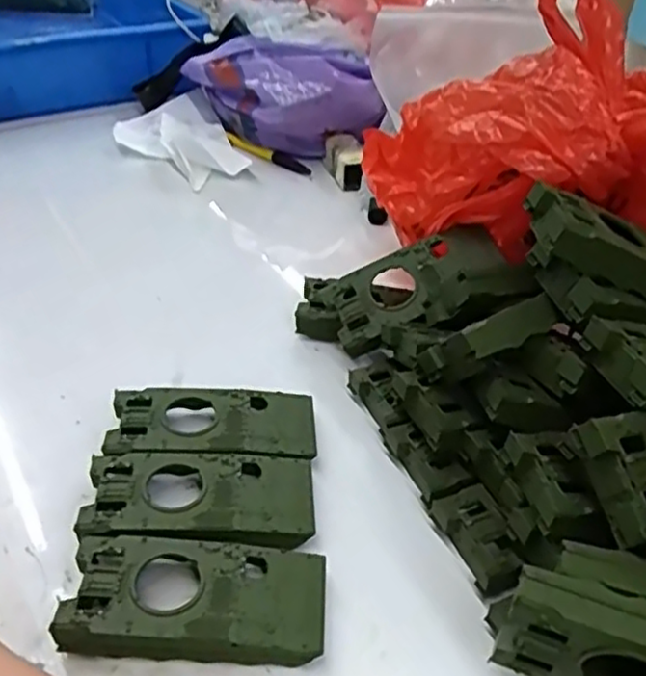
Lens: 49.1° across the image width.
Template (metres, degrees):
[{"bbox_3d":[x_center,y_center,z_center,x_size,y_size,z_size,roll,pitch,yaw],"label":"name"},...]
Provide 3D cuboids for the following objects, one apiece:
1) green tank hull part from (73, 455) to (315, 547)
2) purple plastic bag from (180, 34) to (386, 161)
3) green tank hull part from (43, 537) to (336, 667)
[{"bbox_3d":[-0.057,0.078,0.332,0.103,0.020,0.049,-1,38,-3],"label":"green tank hull part"},{"bbox_3d":[-0.039,-0.233,0.661,0.098,0.089,0.179,-29,47,-33],"label":"purple plastic bag"},{"bbox_3d":[-0.051,0.110,0.294,0.103,0.020,0.046,1,38,0],"label":"green tank hull part"}]

